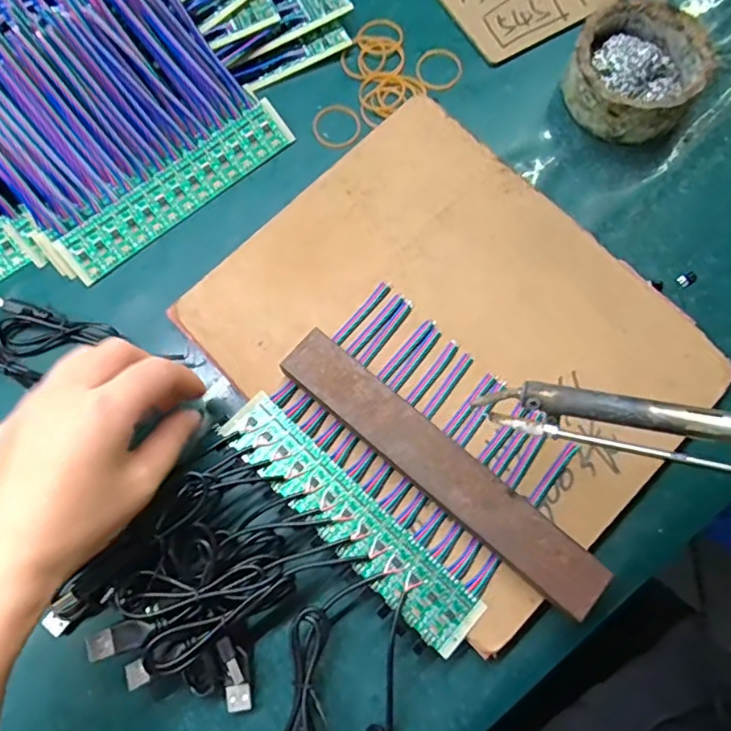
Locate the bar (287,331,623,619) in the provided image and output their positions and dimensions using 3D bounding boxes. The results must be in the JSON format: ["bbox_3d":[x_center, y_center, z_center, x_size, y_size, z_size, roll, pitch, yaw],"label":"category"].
[{"bbox_3d":[0.037,0.052,0.305,0.192,0.019,0.031,40,80,11],"label":"bar"}]

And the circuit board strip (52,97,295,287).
[{"bbox_3d":[-0.120,-0.114,0.376,0.164,0.004,0.032,-39,101,-10],"label":"circuit board strip"}]

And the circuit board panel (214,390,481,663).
[{"bbox_3d":[-0.009,0.080,0.307,0.163,0.006,0.032,42,80,12],"label":"circuit board panel"}]

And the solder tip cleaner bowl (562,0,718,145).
[{"bbox_3d":[0.177,-0.192,0.381,0.080,0.040,0.085,0,75,2],"label":"solder tip cleaner bowl"}]

